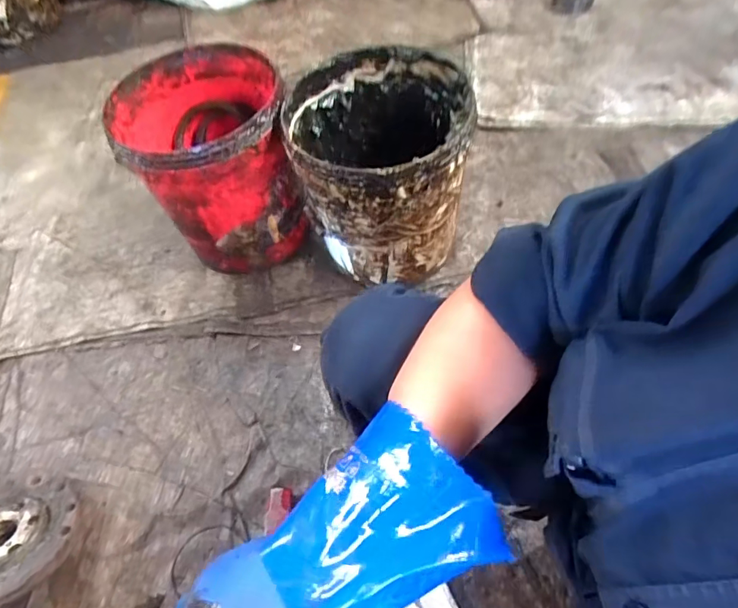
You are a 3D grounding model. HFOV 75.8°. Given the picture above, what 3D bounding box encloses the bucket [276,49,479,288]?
[{"bbox_3d":[0.022,-0.250,0.883,0.302,0.290,0.321,-12,59,-3],"label":"bucket"}]

